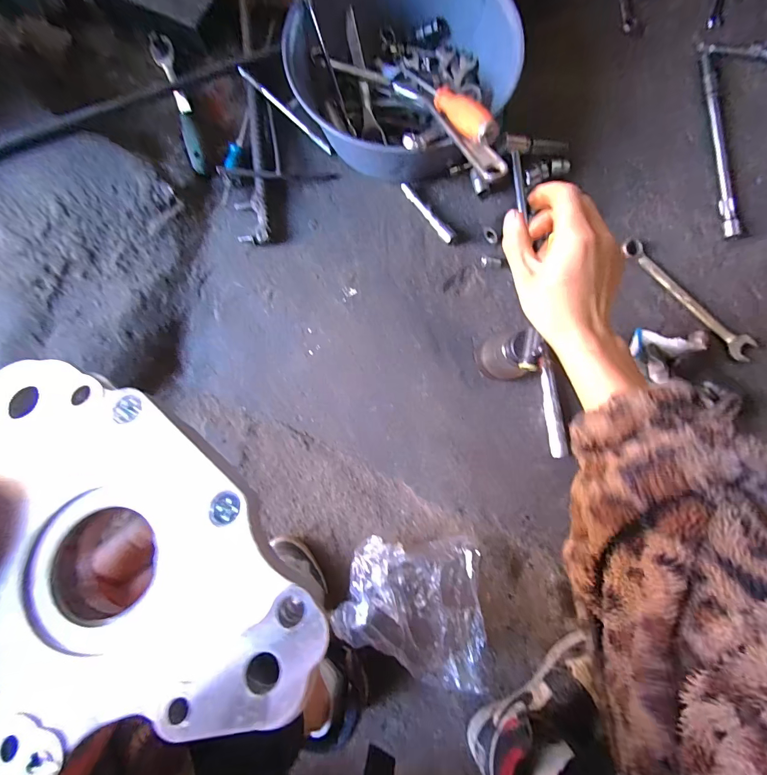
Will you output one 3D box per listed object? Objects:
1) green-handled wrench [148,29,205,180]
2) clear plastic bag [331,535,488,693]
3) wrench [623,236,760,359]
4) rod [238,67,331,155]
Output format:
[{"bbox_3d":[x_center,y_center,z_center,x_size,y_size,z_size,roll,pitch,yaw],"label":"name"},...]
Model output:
[{"bbox_3d":[-0.325,-0.456,0.596,0.034,0.026,0.236,-21,83,0],"label":"green-handled wrench"},{"bbox_3d":[0.043,0.329,0.549,0.213,0.089,0.204,3,83,2],"label":"clear plastic bag"},{"bbox_3d":[0.470,-0.137,0.575,0.039,0.021,0.246,-44,84,-2],"label":"wrench"},{"bbox_3d":[-0.157,-0.444,0.597,0.182,0.009,0.012,40,87,-6],"label":"rod"}]

